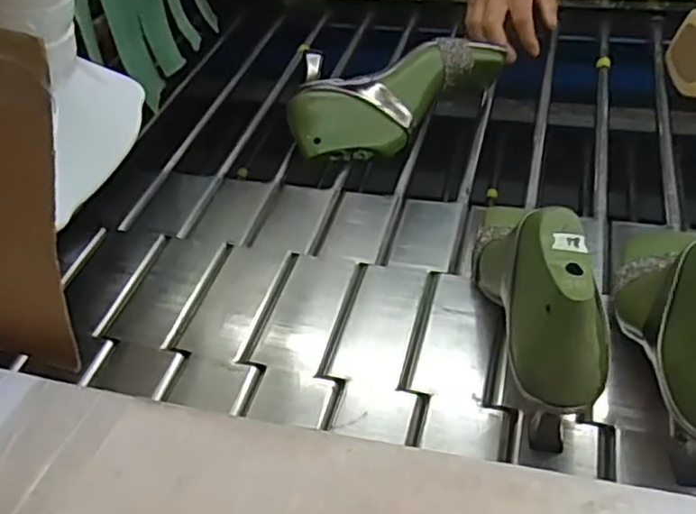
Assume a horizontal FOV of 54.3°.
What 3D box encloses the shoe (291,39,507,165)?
[{"bbox_3d":[0.051,-0.164,0.720,0.216,0.083,0.143,2,43,8],"label":"shoe"}]

